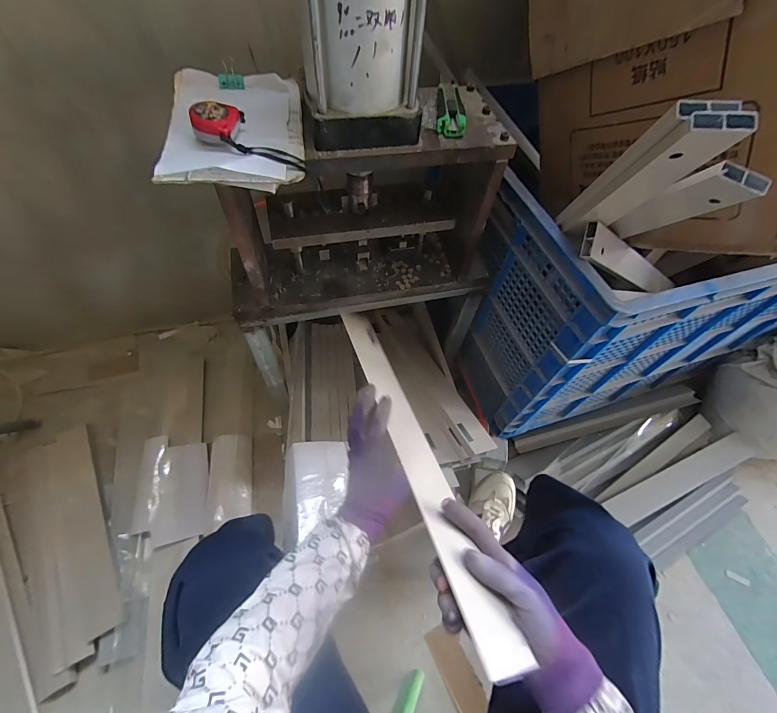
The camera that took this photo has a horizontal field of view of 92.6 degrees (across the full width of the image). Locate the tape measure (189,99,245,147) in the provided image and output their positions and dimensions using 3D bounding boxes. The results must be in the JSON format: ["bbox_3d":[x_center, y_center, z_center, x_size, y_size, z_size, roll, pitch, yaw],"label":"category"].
[{"bbox_3d":[-0.201,-0.272,0.433,0.050,0.031,0.055,-1,58,-4],"label":"tape measure"}]

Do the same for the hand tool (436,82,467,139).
[{"bbox_3d":[0.090,-0.358,0.533,0.040,0.017,0.127,6,57,0],"label":"hand tool"}]

